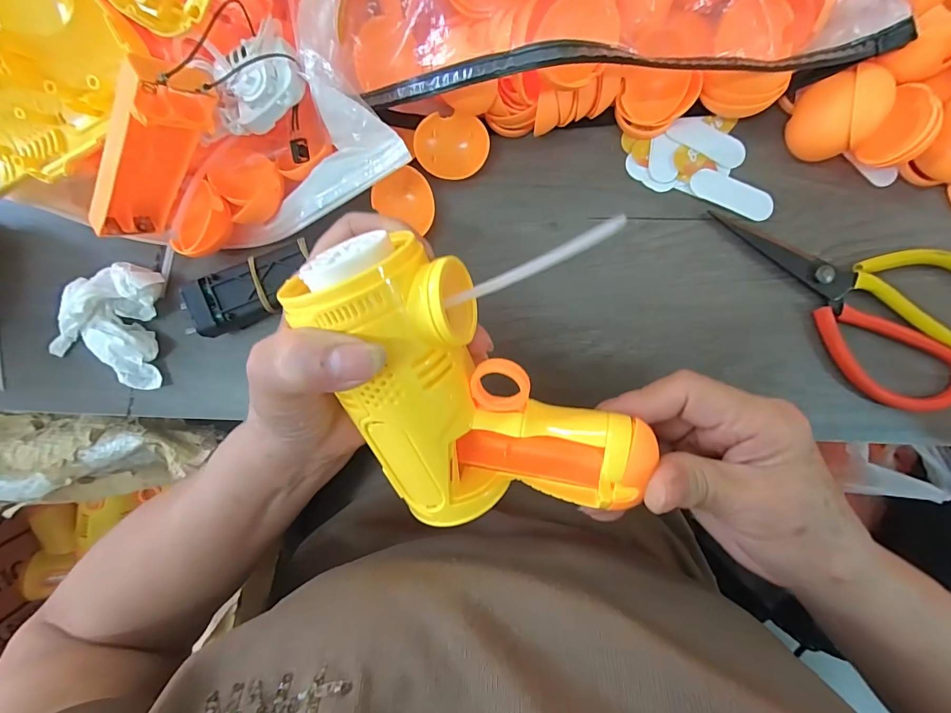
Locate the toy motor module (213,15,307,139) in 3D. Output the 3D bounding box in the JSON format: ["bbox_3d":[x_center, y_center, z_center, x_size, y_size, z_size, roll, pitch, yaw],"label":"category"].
[{"bbox_3d":[-0.108,-0.134,0.207,0.049,0.019,0.034,-39,90,3],"label":"toy motor module"}]

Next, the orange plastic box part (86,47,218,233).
[{"bbox_3d":[-0.170,-0.100,0.218,0.109,0.042,0.016,-30,93,40],"label":"orange plastic box part"}]

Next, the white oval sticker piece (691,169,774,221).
[{"bbox_3d":[0.155,-0.097,0.251,0.050,0.004,0.019,22,93,1],"label":"white oval sticker piece"}]

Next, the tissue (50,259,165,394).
[{"bbox_3d":[-0.222,-0.022,0.256,0.063,0.022,0.071,20,93,2],"label":"tissue"}]

